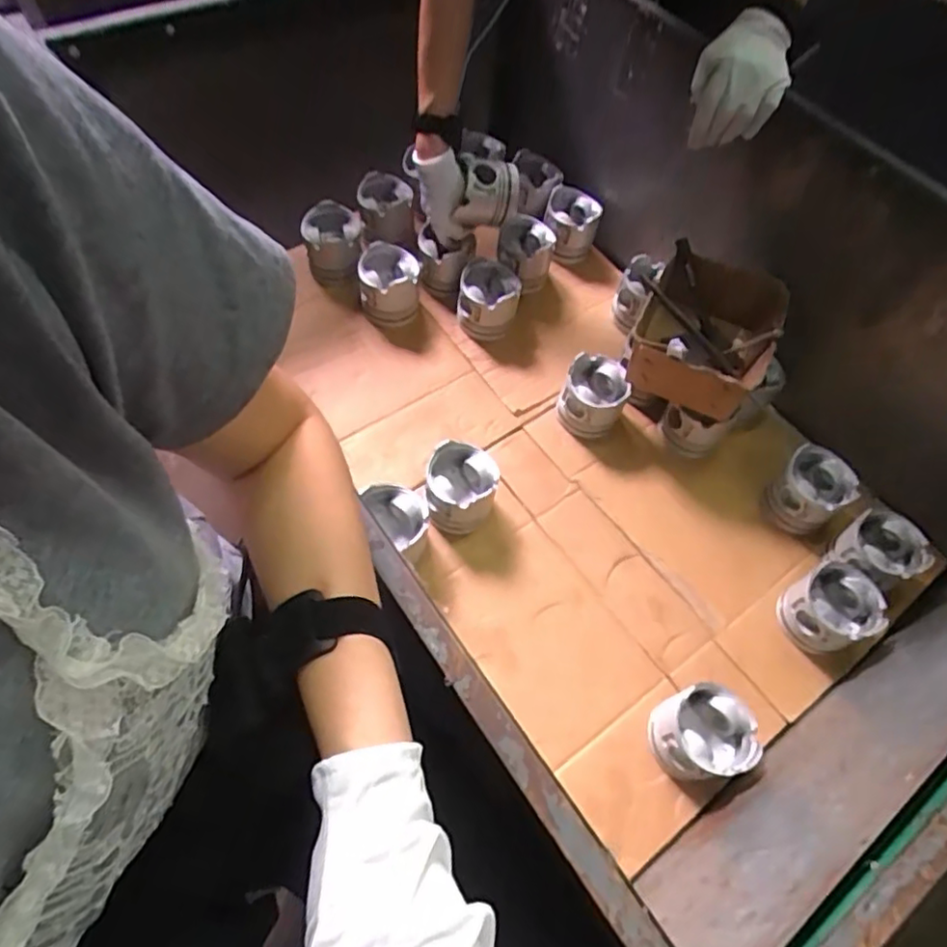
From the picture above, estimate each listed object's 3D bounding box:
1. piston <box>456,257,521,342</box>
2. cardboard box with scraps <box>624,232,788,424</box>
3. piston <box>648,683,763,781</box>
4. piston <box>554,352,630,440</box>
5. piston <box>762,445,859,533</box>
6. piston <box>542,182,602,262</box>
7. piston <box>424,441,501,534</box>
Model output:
[{"bbox_3d":[0.024,-0.278,1.013,0.094,0.083,0.100,11,61,1],"label":"piston"},{"bbox_3d":[0.319,-0.192,0.884,0.171,0.100,0.217,26,62,10],"label":"cardboard box with scraps"},{"bbox_3d":[0.254,0.293,0.711,0.103,0.083,0.093,1,61,-4],"label":"piston"},{"bbox_3d":[0.175,-0.115,0.930,0.089,0.090,0.096,17,61,5],"label":"piston"},{"bbox_3d":[0.458,0.025,0.864,0.085,0.091,0.089,2,61,-4],"label":"piston"},{"bbox_3d":[0.168,-0.431,1.115,0.093,0.098,0.090,8,61,0],"label":"piston"},{"bbox_3d":[-0.016,0.023,0.837,0.092,0.086,0.101,2,61,-4],"label":"piston"}]

